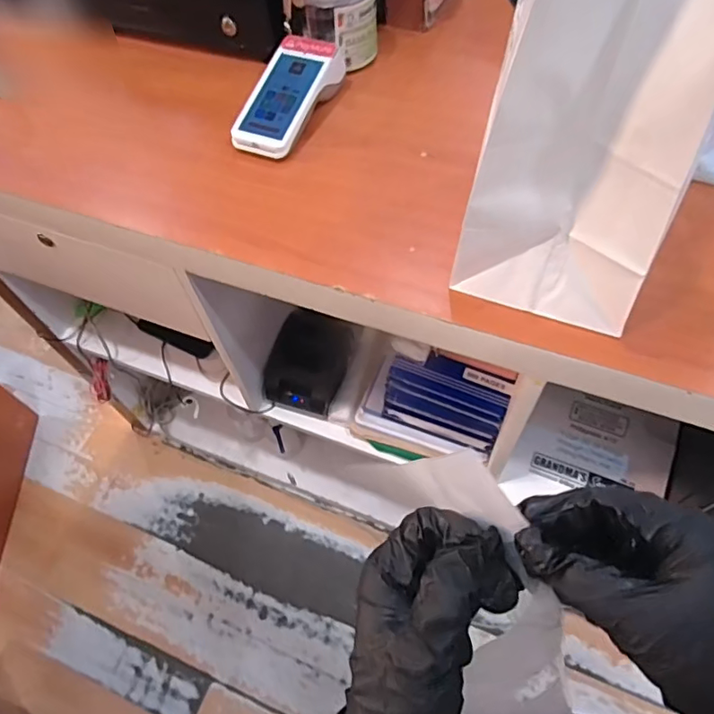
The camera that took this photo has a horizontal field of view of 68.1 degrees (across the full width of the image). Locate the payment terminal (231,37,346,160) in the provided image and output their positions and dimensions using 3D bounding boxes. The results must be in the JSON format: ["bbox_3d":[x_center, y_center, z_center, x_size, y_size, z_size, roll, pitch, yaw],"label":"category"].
[{"bbox_3d":[-0.088,-0.320,0.655,0.089,0.056,0.174,22,63,17],"label":"payment terminal"}]

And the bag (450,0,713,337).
[{"bbox_3d":[0.193,-0.203,0.425,0.159,0.287,0.219,20,62,16],"label":"bag"}]

